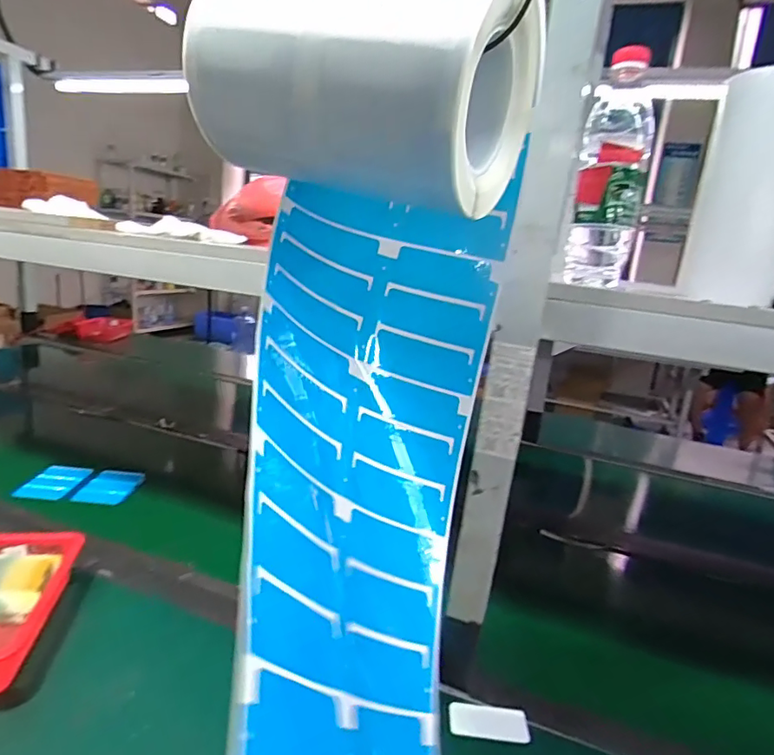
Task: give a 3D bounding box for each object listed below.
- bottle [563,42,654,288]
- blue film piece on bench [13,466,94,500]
[{"bbox_3d":[0.225,-0.207,0.524,0.066,0.217,0.059,12,16,18],"label":"bottle"},{"bbox_3d":[-0.618,0.195,0.982,0.087,0.007,0.141,6,11,-8],"label":"blue film piece on bench"}]

